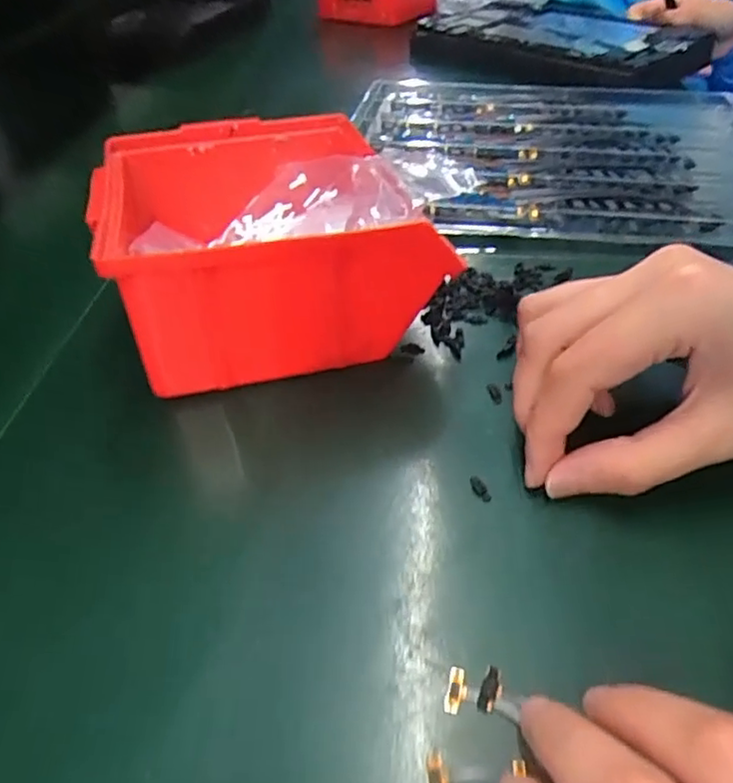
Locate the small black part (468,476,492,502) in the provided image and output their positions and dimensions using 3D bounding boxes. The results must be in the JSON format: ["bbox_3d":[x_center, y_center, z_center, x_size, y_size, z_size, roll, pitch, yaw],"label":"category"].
[{"bbox_3d":[0.039,0.033,0.210,0.005,0.004,0.011,-12,42,-10],"label":"small black part"}]

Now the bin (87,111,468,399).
[{"bbox_3d":[-0.045,-0.065,0.272,0.124,0.064,0.124,-11,42,-9],"label":"bin"}]

